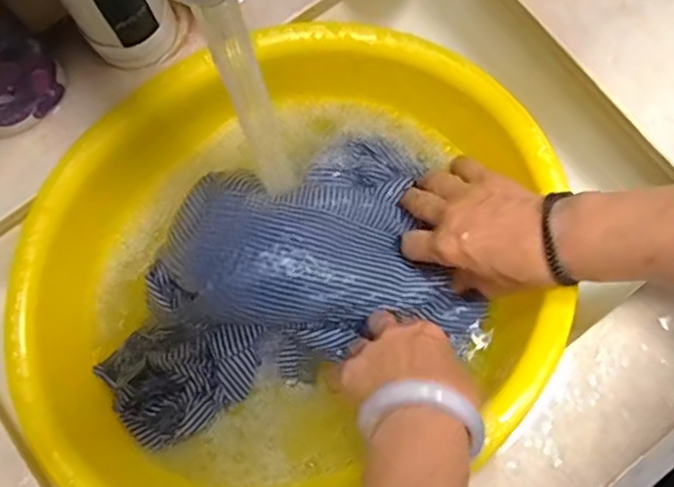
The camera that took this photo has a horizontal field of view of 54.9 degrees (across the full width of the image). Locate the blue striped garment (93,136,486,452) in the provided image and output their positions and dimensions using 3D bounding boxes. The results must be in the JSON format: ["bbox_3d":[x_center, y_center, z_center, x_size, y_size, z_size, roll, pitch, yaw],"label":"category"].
[{"bbox_3d":[-0.047,0.027,0.479,0.267,0.049,0.167,-19,78,-3],"label":"blue striped garment"}]

